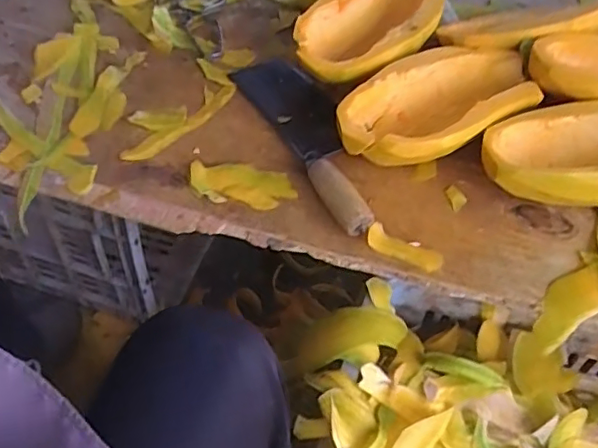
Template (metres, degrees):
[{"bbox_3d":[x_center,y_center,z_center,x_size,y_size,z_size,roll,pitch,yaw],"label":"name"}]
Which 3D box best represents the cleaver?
[{"bbox_3d":[0.018,-0.094,0.598,0.078,0.023,0.260,-22,54,-20],"label":"cleaver"}]

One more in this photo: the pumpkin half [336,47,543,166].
[{"bbox_3d":[0.149,-0.120,0.609,0.243,0.060,0.114,-26,55,-22],"label":"pumpkin half"}]

